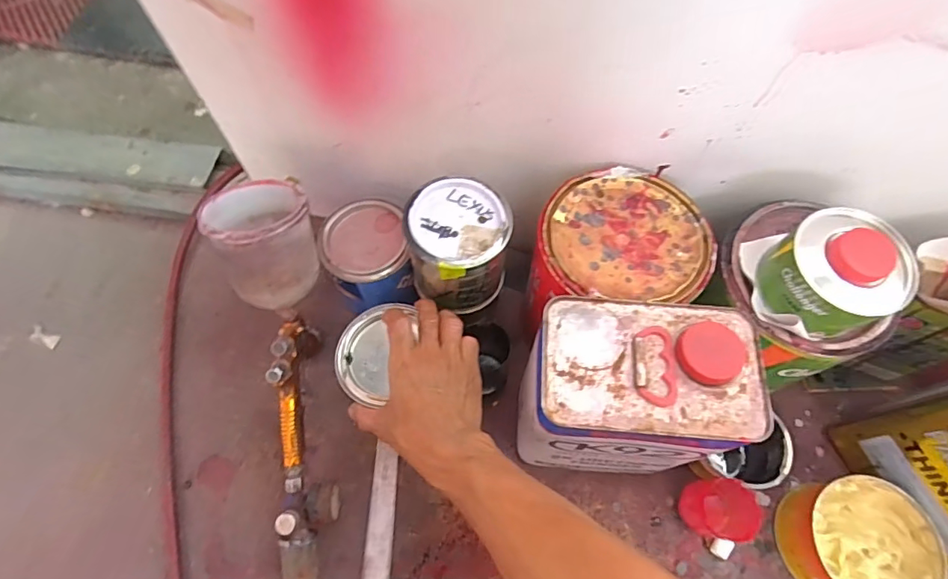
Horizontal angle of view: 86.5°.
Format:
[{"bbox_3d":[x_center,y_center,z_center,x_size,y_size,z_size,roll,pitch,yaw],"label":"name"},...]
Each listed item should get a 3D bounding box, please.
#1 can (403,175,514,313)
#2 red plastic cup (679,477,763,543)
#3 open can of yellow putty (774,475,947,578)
[{"bbox_3d":[-0.016,-0.042,0.519,0.097,0.110,0.100,0,65,0],"label":"can"},{"bbox_3d":[0.250,0.228,0.526,0.056,0.088,0.054,10,66,5],"label":"red plastic cup"},{"bbox_3d":[0.395,0.263,0.522,0.123,0.068,0.120,0,65,0],"label":"open can of yellow putty"}]

